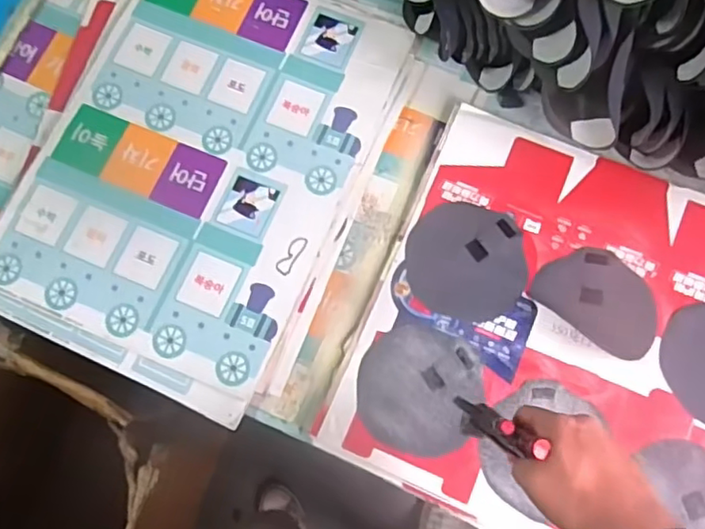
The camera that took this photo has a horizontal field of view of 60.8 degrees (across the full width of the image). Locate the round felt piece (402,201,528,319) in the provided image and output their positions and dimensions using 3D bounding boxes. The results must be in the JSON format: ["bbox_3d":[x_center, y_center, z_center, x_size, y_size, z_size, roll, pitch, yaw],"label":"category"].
[{"bbox_3d":[0.138,-0.004,0.730,0.140,0.004,0.138,0,77,2],"label":"round felt piece"}]

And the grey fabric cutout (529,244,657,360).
[{"bbox_3d":[0.299,0.039,0.714,0.146,0.004,0.101,37,78,12],"label":"grey fabric cutout"}]

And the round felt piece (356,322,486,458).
[{"bbox_3d":[0.077,0.143,0.695,0.137,0.004,0.140,0,76,2],"label":"round felt piece"}]

